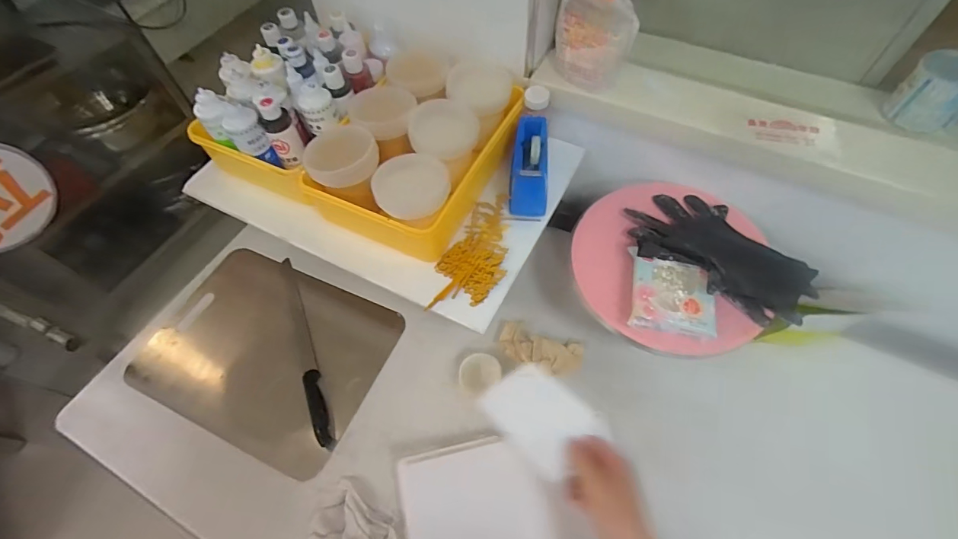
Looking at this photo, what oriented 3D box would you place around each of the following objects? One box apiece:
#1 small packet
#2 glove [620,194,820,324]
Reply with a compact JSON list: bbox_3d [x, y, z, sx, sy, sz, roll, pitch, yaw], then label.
[{"bbox_3d":[0.269,0.030,0.613,0.109,0.033,0.117,11,60,9],"label":"small packet"},{"bbox_3d":[0.352,-0.029,0.648,0.273,0.049,0.173,34,66,21],"label":"glove"}]

